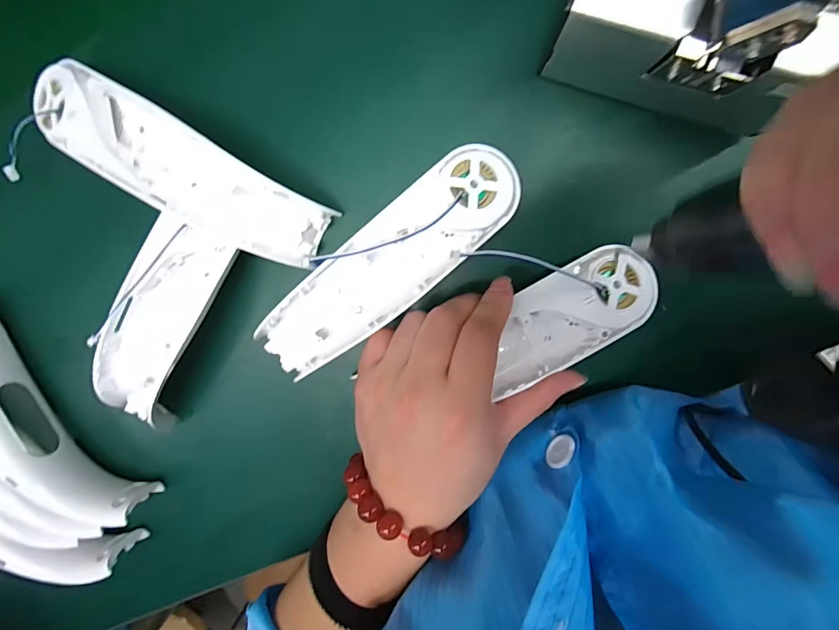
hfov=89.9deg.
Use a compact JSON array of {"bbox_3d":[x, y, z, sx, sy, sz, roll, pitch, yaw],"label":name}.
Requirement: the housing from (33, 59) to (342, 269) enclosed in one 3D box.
[{"bbox_3d":[-0.148,-0.088,0.257,0.181,0.027,0.052,31,96,5],"label":"housing"}]

